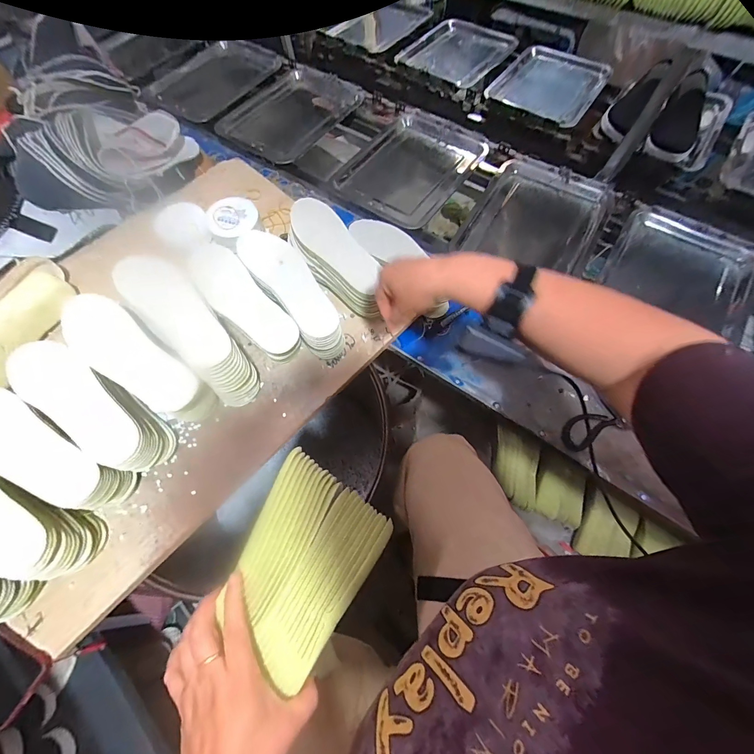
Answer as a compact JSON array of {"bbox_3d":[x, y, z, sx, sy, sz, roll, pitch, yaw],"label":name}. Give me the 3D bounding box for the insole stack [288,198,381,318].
[{"bbox_3d":[-0.079,-0.219,0.663,0.100,0.092,0.271,-34,70,-14],"label":"insole stack"}]

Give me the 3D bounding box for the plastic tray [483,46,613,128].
[{"bbox_3d":[0.552,-0.932,1.071,0.282,0.027,0.444,31,69,13],"label":"plastic tray"}]

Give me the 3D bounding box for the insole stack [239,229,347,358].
[{"bbox_3d":[-0.153,-0.153,0.623,0.093,0.086,0.260,-32,70,-14],"label":"insole stack"}]

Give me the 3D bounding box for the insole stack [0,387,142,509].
[{"bbox_3d":[-0.477,0.109,0.500,0.249,0.110,0.089,25,68,10],"label":"insole stack"}]

